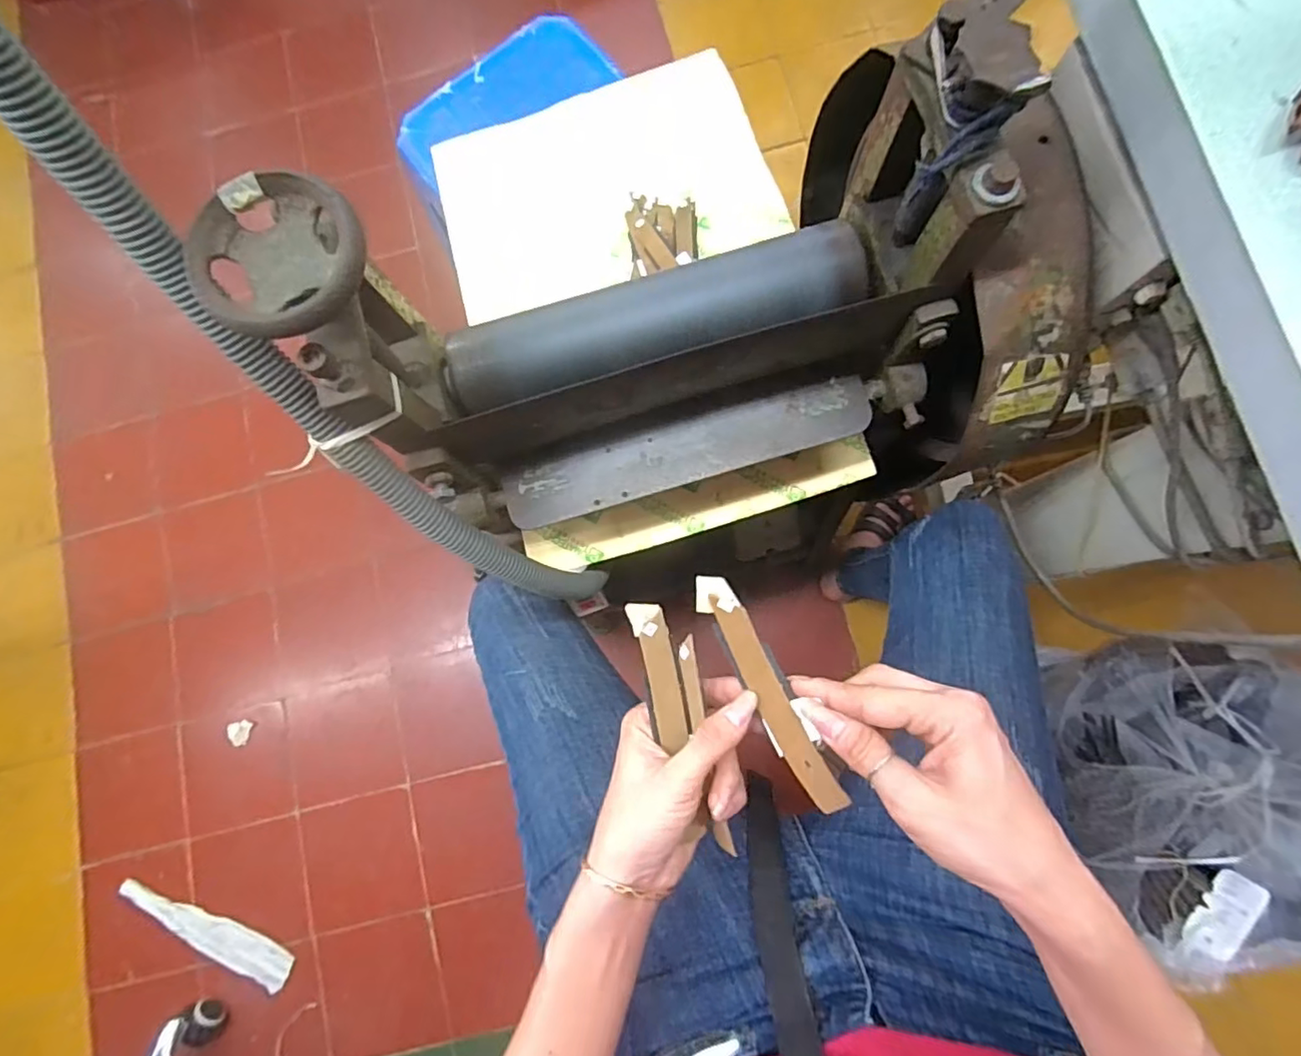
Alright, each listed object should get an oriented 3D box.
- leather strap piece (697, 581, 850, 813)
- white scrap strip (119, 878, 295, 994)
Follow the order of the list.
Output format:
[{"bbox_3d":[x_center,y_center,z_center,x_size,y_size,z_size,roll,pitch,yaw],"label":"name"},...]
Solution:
[{"bbox_3d":[0.063,0.088,0.321,0.021,0.012,0.137,-27,79,-6],"label":"leather strap piece"},{"bbox_3d":[-0.751,0.687,1.004,0.320,0.019,0.064,22,75,3],"label":"white scrap strip"}]

